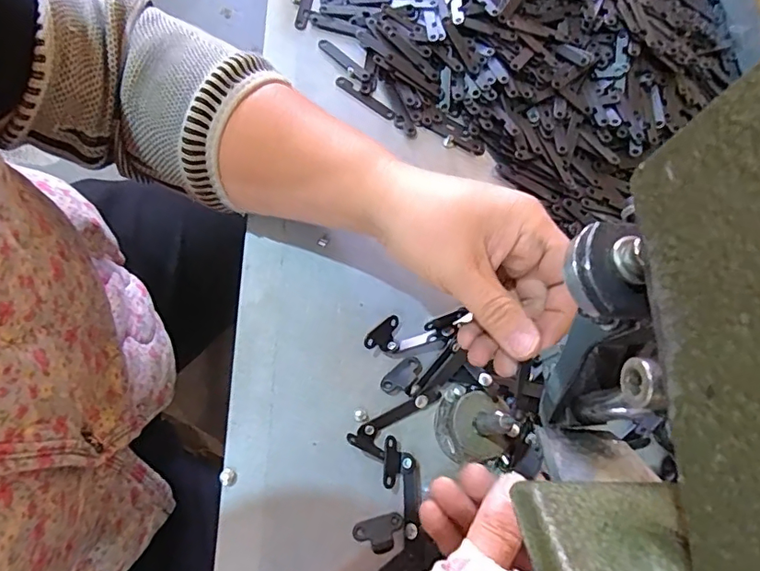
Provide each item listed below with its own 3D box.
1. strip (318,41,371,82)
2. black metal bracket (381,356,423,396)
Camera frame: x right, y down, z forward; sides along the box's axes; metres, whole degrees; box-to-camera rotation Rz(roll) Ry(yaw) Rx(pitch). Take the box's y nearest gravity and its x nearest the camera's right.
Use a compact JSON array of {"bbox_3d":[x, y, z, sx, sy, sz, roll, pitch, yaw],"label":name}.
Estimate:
[{"bbox_3d":[-0.027,-0.173,0.394,0.049,0.004,0.009,40,76,11],"label":"strip"},{"bbox_3d":[0.015,0.057,0.323,0.029,0.004,0.015,-41,77,-13],"label":"black metal bracket"}]

